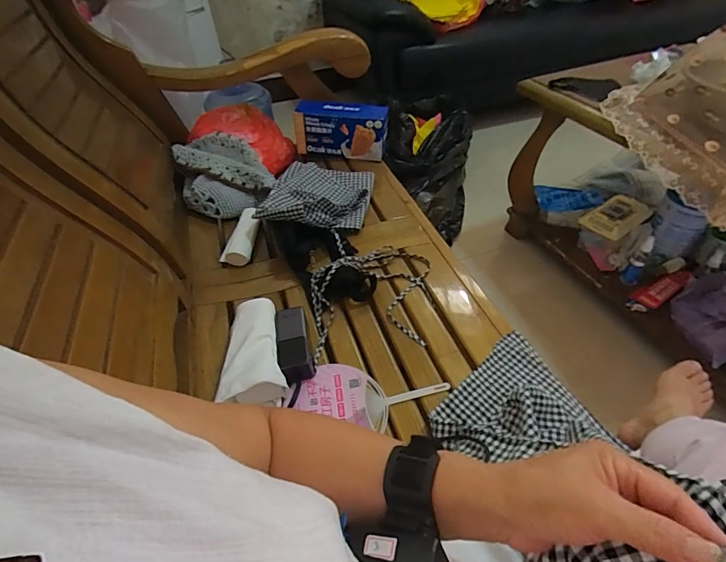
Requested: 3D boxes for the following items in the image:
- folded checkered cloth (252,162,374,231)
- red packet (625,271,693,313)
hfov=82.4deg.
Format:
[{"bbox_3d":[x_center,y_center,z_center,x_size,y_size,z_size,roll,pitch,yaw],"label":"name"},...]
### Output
[{"bbox_3d":[-0.107,-0.207,1.002,0.234,0.070,0.281,4,43,9],"label":"folded checkered cloth"},{"bbox_3d":[0.739,0.022,1.031,0.205,0.030,0.062,-21,45,-18],"label":"red packet"}]

